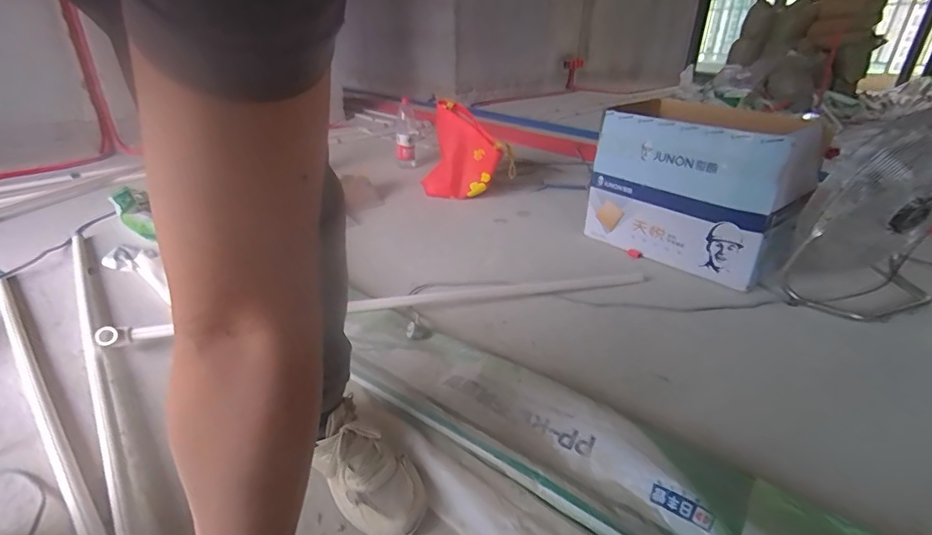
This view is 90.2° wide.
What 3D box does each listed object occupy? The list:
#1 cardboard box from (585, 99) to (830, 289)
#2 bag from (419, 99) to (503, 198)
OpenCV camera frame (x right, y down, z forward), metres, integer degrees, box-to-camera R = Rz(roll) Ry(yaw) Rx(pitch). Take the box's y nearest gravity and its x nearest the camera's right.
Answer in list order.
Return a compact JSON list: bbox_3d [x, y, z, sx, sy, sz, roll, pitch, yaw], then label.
[{"bbox_3d":[0.747,-0.261,1.442,0.484,0.410,0.556,-22,35,-37],"label":"cardboard box"},{"bbox_3d":[-0.034,-0.442,1.847,0.214,0.326,0.279,-17,33,-32],"label":"bag"}]

